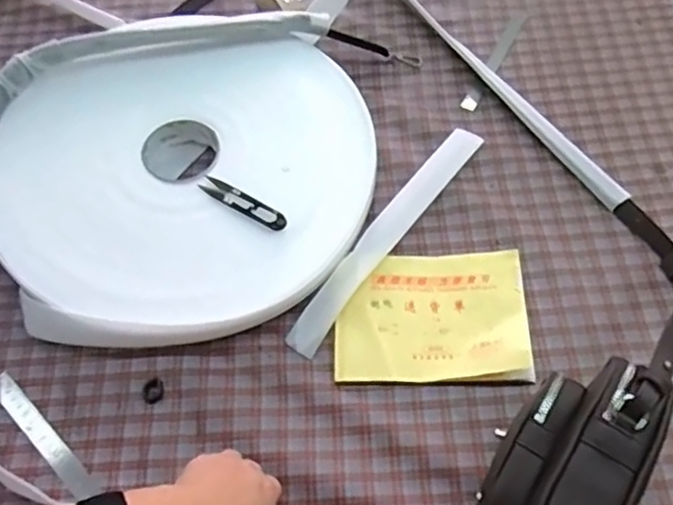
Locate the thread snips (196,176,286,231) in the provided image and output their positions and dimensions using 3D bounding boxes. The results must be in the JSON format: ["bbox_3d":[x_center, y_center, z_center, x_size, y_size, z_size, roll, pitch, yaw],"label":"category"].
[{"bbox_3d":[-0.090,-0.048,0.638,0.095,0.009,0.022,29,66,18],"label":"thread snips"}]

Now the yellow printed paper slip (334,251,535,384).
[{"bbox_3d":[0.088,0.056,0.606,0.171,0.024,0.128,1,61,4],"label":"yellow printed paper slip"}]

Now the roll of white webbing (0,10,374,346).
[{"bbox_3d":[-0.166,-0.090,0.667,0.388,0.068,0.365,-1,61,2],"label":"roll of white webbing"}]

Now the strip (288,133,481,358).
[{"bbox_3d":[0.053,-0.021,0.649,0.034,0.018,0.296,31,67,19],"label":"strip"}]

